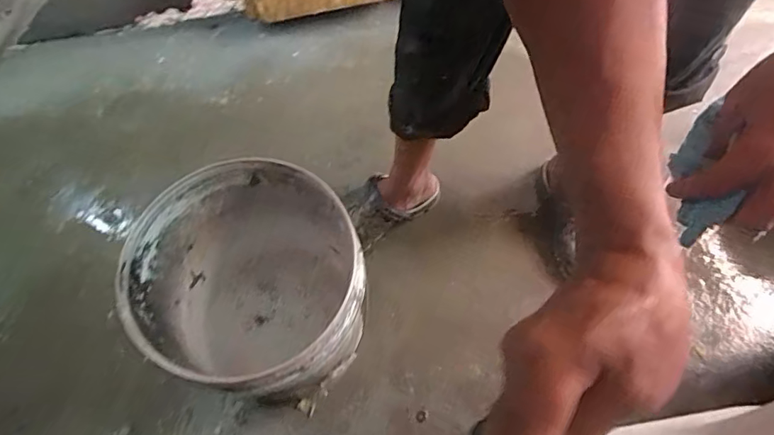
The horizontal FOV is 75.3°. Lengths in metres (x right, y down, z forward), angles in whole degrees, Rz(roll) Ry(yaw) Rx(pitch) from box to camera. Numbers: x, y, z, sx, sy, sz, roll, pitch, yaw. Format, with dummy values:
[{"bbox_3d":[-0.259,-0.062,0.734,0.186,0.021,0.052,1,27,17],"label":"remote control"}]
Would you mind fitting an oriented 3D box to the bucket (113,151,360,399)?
[{"bbox_3d":[-0.183,0.117,0.774,0.278,0.320,0.281,-1,63,2],"label":"bucket"}]

